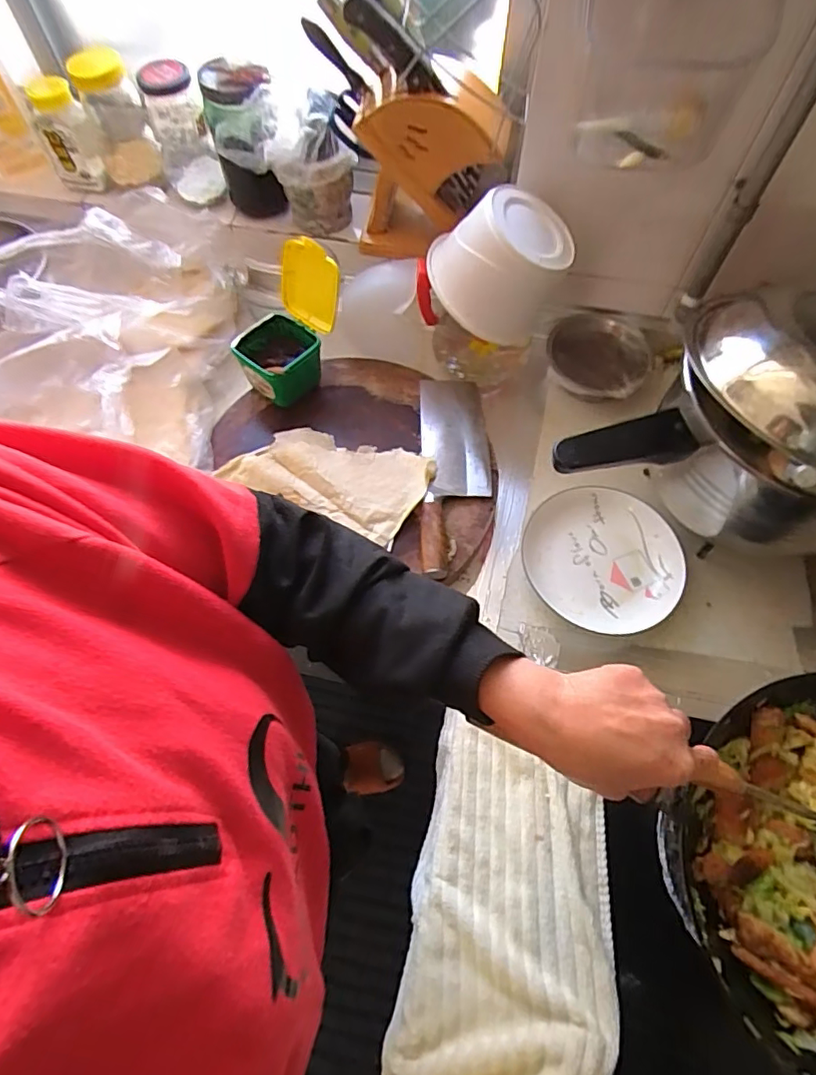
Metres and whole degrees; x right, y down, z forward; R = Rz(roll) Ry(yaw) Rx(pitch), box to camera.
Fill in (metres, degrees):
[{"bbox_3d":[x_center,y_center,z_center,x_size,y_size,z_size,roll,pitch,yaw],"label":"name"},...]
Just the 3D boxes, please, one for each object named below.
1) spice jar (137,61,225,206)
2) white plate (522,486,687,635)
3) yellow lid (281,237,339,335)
[{"bbox_3d":[-0.334,-0.590,0.804,0.085,0.161,0.085,-17,66,-8],"label":"spice jar"},{"bbox_3d":[0.248,0.027,0.695,0.191,0.026,0.188,2,65,1],"label":"white plate"},{"bbox_3d":[-0.130,-0.332,0.717,0.090,0.103,0.009,34,47,7],"label":"yellow lid"}]

